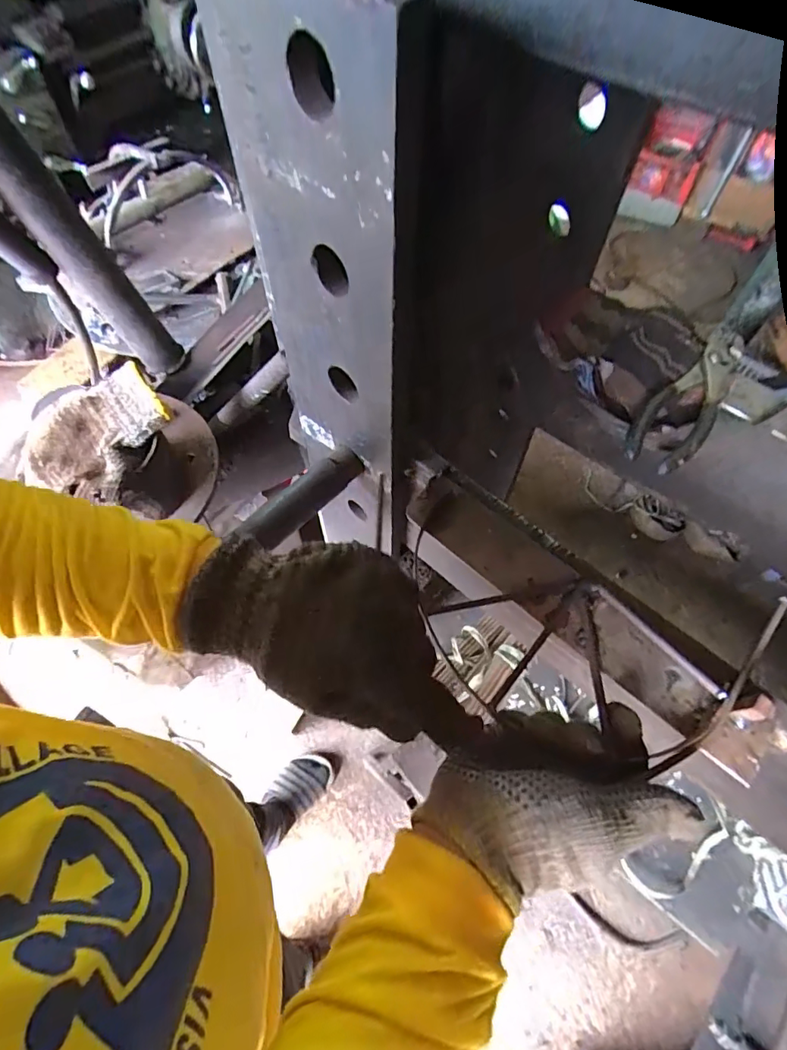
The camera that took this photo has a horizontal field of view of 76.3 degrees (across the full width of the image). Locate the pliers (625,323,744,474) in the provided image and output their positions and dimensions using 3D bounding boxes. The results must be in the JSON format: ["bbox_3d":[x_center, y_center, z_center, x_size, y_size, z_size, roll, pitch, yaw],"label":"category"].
[{"bbox_3d":[0.264,-0.117,0.443,0.055,0.014,0.198,33,64,18],"label":"pliers"}]

